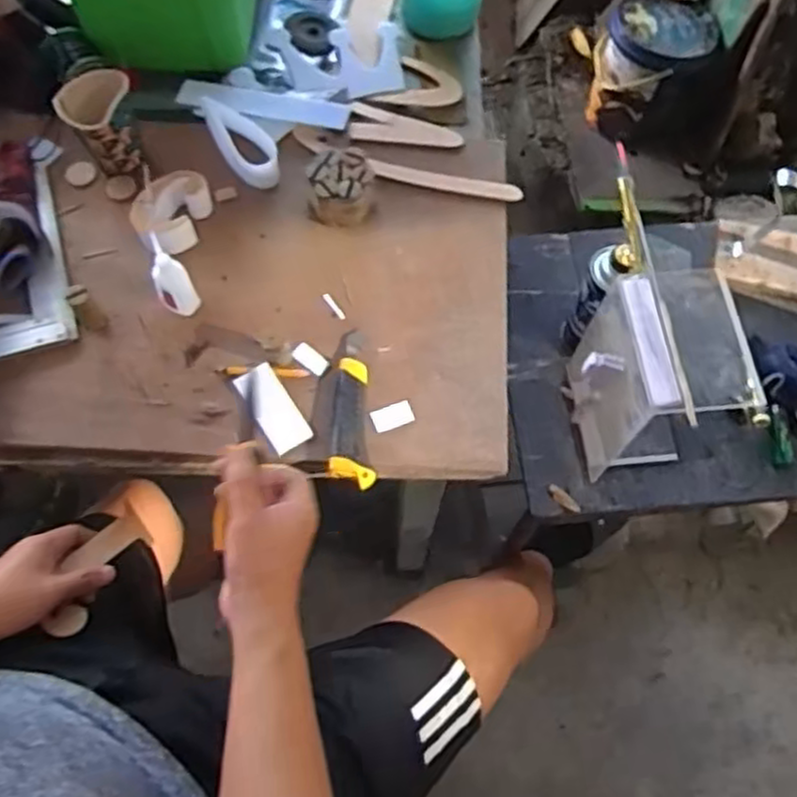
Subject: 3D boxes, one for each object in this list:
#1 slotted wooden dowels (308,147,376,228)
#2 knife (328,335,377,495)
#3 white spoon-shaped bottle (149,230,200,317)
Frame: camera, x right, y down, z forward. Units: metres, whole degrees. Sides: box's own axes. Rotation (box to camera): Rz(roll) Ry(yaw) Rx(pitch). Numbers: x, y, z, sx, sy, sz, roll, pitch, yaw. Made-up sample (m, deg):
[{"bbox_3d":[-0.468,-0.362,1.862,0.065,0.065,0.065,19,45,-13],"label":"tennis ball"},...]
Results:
[{"bbox_3d":[-0.063,-0.235,0.814,0.070,0.049,0.069,-4,68,-2],"label":"slotted wooden dowels"},{"bbox_3d":[-0.050,0.007,0.727,0.041,0.022,0.167,-4,68,-2],"label":"knife"},{"bbox_3d":[-0.228,-0.120,0.738,0.037,0.089,0.031,30,71,11],"label":"white spoon-shaped bottle"}]

